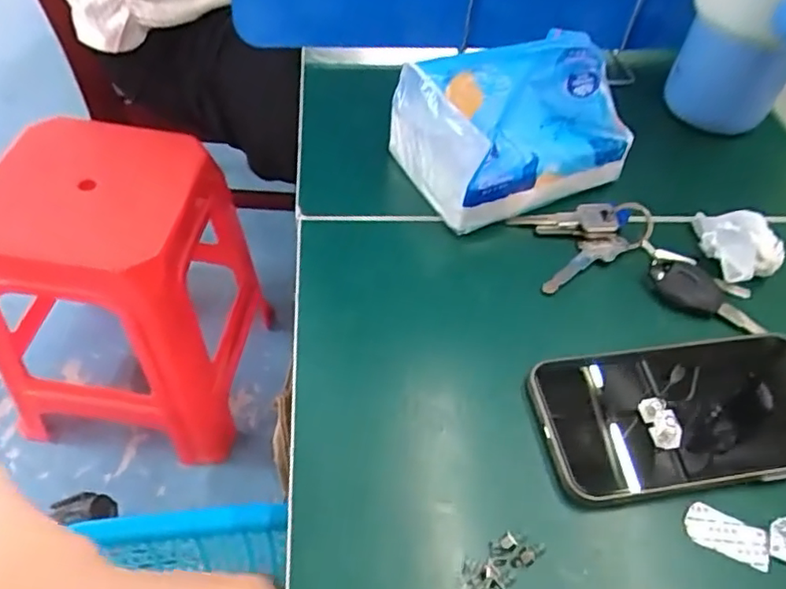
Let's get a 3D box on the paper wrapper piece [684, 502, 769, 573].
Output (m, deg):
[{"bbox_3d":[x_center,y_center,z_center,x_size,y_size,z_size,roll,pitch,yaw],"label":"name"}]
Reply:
[{"bbox_3d":[0.157,0.113,0.290,0.038,0.005,0.020,20,53,10],"label":"paper wrapper piece"}]

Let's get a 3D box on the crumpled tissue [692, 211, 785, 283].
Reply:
[{"bbox_3d":[0.221,-0.038,0.387,0.045,0.030,0.058,6,51,-1],"label":"crumpled tissue"}]

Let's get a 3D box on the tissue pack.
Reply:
[{"bbox_3d":[0.076,-0.115,0.407,0.132,0.091,0.099,-21,54,-21],"label":"tissue pack"}]

